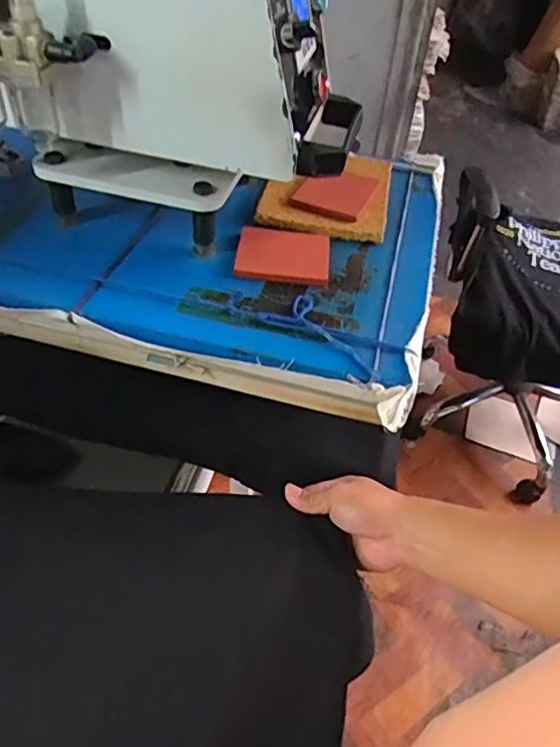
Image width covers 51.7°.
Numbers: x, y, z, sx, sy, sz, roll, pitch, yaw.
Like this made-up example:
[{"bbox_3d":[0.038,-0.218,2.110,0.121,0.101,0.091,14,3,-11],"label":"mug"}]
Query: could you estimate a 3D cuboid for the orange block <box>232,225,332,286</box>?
[{"bbox_3d":[0.004,-0.120,0.573,0.090,0.009,0.080,6,46,0],"label":"orange block"}]

